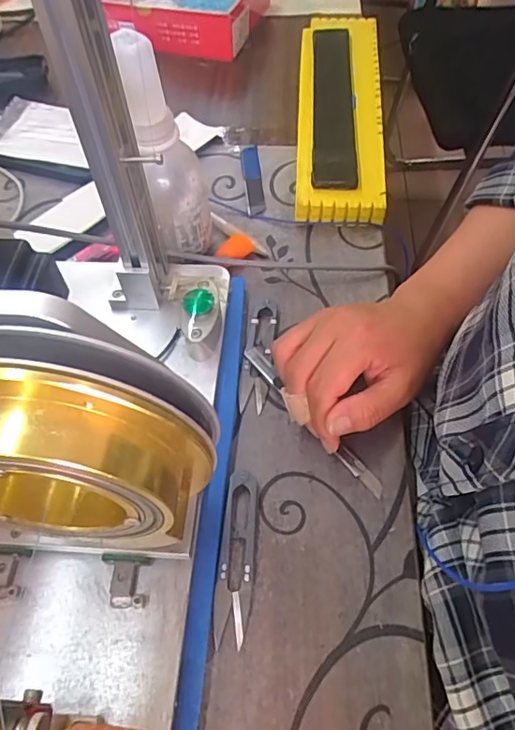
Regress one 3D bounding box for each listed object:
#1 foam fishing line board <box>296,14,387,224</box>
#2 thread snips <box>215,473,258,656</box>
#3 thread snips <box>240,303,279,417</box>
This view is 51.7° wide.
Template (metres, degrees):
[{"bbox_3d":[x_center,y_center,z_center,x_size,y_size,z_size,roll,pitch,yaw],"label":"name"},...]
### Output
[{"bbox_3d":[0.090,-0.276,0.568,0.090,0.039,0.325,3,58,3],"label":"foam fishing line board"},{"bbox_3d":[-0.012,0.117,0.331,0.021,0.008,0.101,3,57,3],"label":"thread snips"},{"bbox_3d":[0.001,-0.009,0.416,0.021,0.009,0.097,6,57,5],"label":"thread snips"}]

